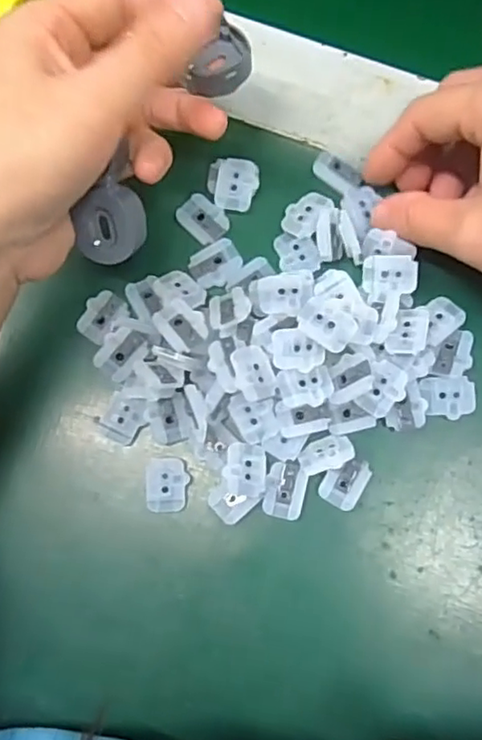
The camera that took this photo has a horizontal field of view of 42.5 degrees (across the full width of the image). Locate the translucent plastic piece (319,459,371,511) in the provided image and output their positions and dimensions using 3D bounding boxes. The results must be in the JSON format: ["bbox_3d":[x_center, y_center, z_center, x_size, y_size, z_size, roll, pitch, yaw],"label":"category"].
[{"bbox_3d":[0.041,0.045,0.247,0.015,0.005,0.020,30,83,9],"label":"translucent plastic piece"}]

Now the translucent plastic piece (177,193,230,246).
[{"bbox_3d":[-0.016,-0.066,0.267,0.016,0.004,0.021,-45,80,-5],"label":"translucent plastic piece"}]

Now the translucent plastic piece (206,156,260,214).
[{"bbox_3d":[-0.004,-0.080,0.268,0.022,0.009,0.021,14,81,6],"label":"translucent plastic piece"}]

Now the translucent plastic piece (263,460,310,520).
[{"bbox_3d":[0.018,0.047,0.245,0.016,0.004,0.022,9,80,5],"label":"translucent plastic piece"}]

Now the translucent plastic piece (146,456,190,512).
[{"bbox_3d":[-0.030,0.046,0.250,0.016,0.004,0.021,0,80,4],"label":"translucent plastic piece"}]

